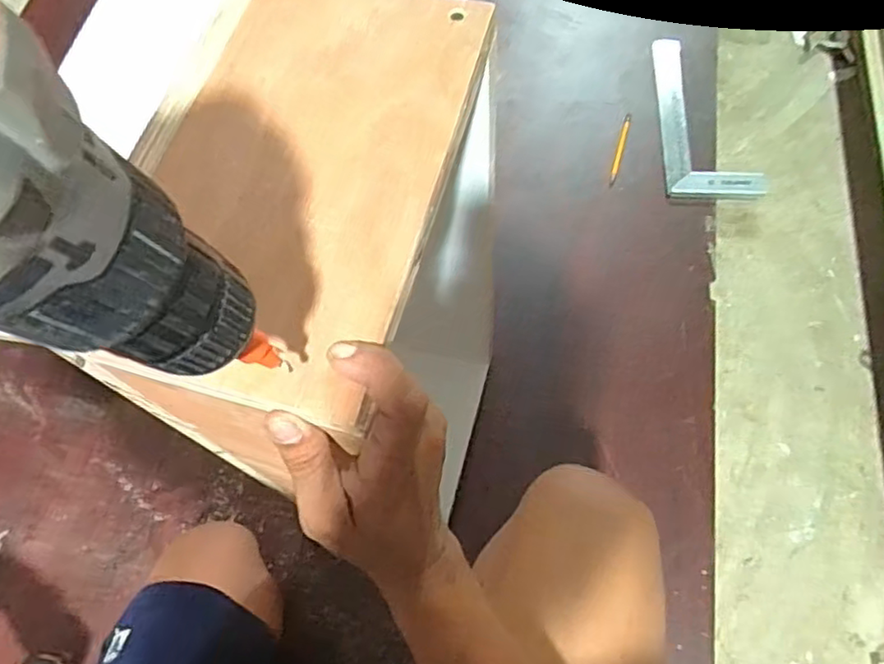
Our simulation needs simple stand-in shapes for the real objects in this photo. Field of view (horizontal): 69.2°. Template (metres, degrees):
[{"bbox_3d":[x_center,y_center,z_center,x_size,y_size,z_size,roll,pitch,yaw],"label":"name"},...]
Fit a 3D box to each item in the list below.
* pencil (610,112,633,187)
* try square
[{"bbox_3d":[0.267,-0.272,0.959,0.011,0.009,0.137,15,67,9],"label":"pencil"},{"bbox_3d":[0.401,-0.329,0.977,0.137,0.025,0.297,2,66,4],"label":"try square"}]

